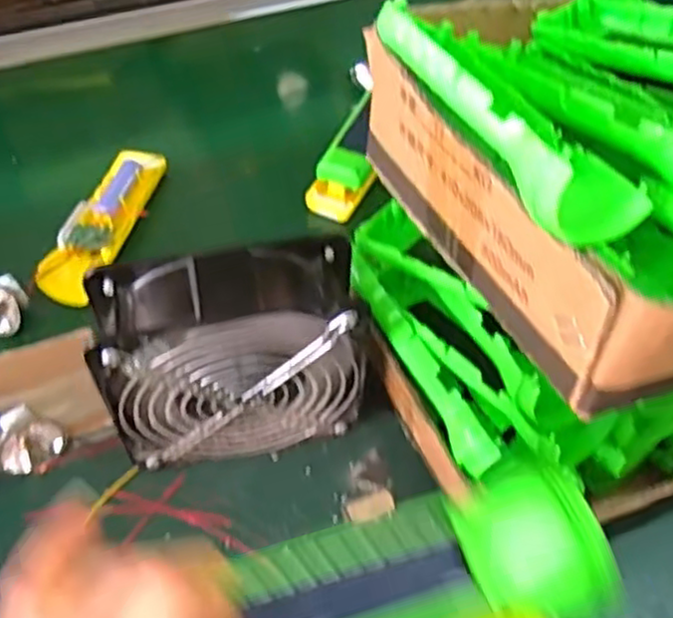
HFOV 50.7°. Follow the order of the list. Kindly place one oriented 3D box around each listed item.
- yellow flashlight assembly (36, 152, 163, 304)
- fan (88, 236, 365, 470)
[{"bbox_3d":[-0.190,-0.075,0.587,0.045,0.019,0.165,13,55,8],"label":"yellow flashlight assembly"},{"bbox_3d":[-0.059,0.031,0.429,0.146,0.148,0.063,-8,55,-7],"label":"fan"}]

